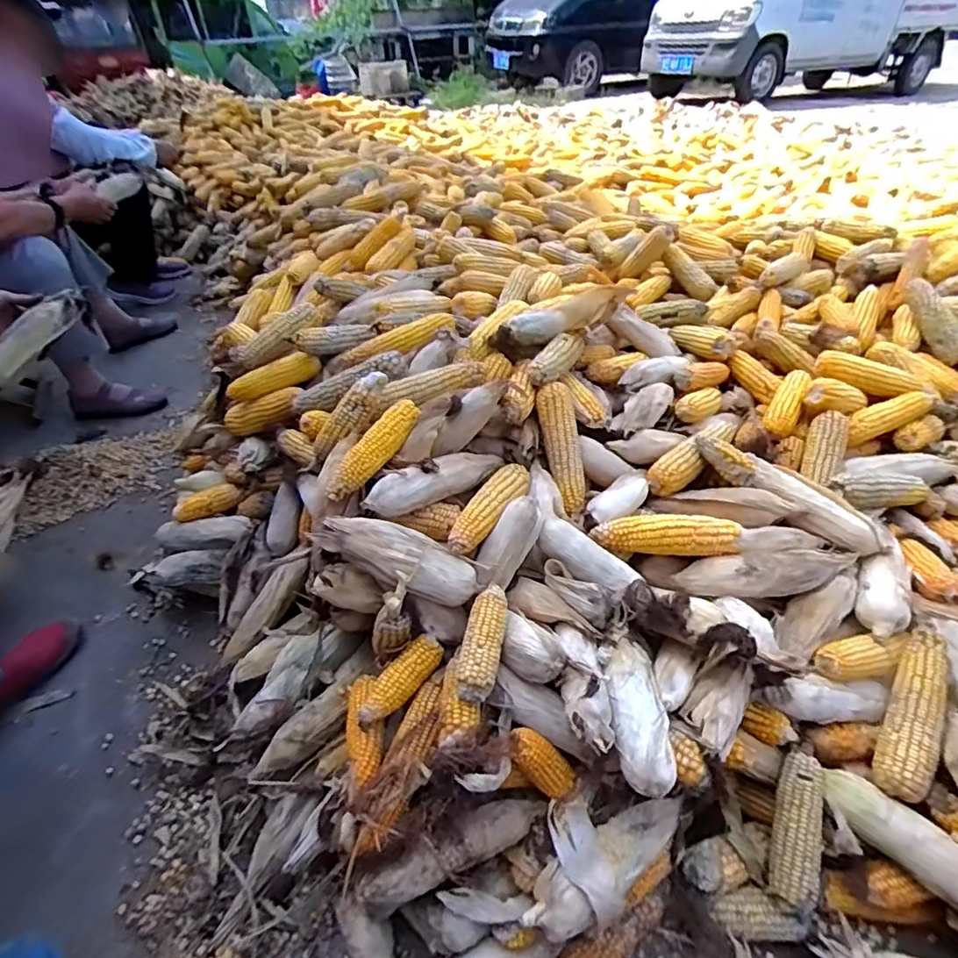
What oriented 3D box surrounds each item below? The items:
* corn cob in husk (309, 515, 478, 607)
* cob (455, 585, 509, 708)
[{"bbox_3d":[-0.099,0.094,0.649,0.204,0.046,0.060,22,45,2],"label":"corn cob in husk"},{"bbox_3d":[0.005,0.185,0.608,0.041,0.046,0.131,6,43,12],"label":"cob"}]

